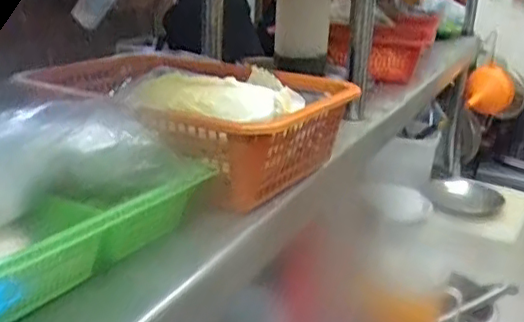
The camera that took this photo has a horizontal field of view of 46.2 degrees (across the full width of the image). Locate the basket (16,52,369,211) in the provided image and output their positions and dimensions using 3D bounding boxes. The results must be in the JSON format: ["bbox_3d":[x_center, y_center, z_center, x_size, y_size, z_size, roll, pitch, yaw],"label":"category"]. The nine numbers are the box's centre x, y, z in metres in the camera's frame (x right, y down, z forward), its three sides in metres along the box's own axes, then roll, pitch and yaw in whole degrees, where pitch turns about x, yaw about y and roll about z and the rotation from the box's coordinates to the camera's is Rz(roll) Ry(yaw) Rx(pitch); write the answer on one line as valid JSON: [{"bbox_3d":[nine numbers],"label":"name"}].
[{"bbox_3d":[-0.071,-0.050,0.632,0.277,0.090,0.208,14,22,30],"label":"basket"}]

